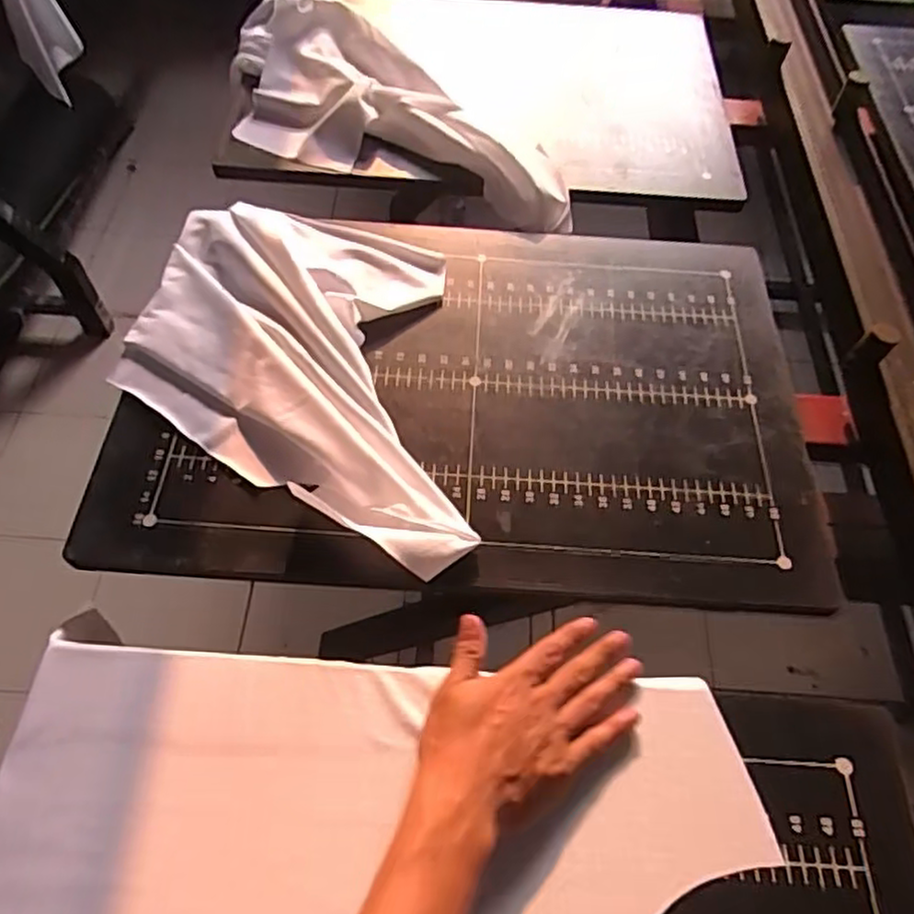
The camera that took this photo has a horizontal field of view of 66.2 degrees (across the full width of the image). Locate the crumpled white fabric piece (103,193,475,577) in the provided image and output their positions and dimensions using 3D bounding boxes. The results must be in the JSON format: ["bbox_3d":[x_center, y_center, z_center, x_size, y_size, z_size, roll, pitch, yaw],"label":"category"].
[{"bbox_3d":[-0.117,-0.106,0.629,0.396,0.034,0.291,27,60,13],"label":"crumpled white fabric piece"}]

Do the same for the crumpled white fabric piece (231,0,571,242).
[{"bbox_3d":[-0.117,-0.422,0.835,0.597,0.036,0.229,35,63,18],"label":"crumpled white fabric piece"}]

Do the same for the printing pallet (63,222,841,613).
[{"bbox_3d":[0.009,-0.073,0.630,0.578,0.014,0.393,4,58,0],"label":"printing pallet"}]

